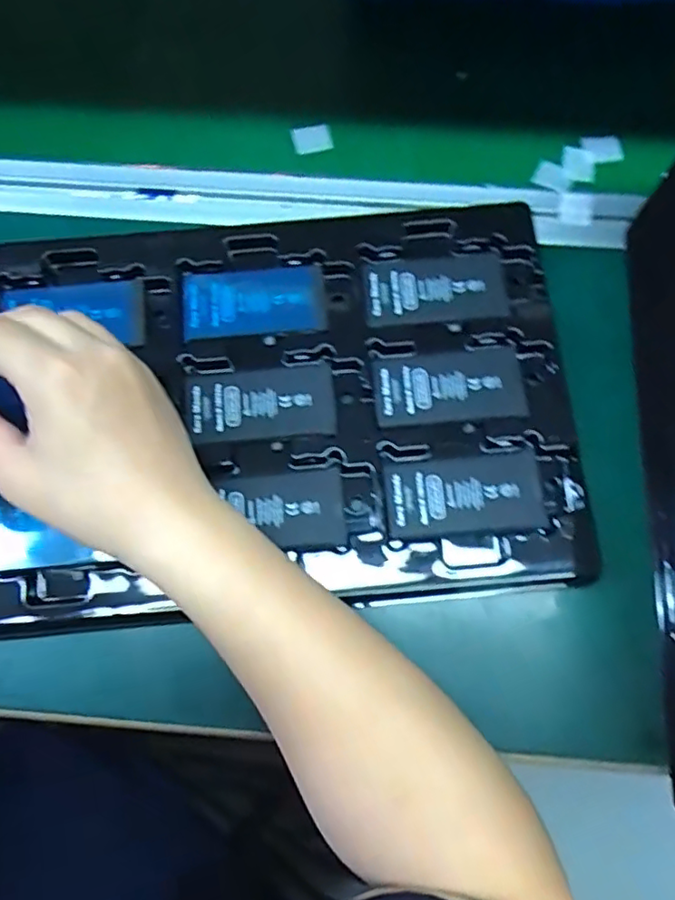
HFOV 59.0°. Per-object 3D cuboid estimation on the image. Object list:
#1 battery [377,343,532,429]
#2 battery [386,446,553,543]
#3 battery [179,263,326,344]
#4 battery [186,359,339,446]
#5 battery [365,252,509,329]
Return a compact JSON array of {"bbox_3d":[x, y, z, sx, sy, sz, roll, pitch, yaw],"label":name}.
[{"bbox_3d":[0.063,-0.036,0.341,0.083,0.005,0.043,-5,73,-1],"label":"battery"},{"bbox_3d":[0.069,0.024,0.325,0.085,0.005,0.044,-6,73,-1],"label":"battery"},{"bbox_3d":[-0.050,-0.088,0.358,0.084,0.007,0.044,-4,73,-1],"label":"battery"},{"bbox_3d":[-0.044,-0.026,0.341,0.083,0.005,0.041,-6,73,-1],"label":"battery"},{"bbox_3d":[0.058,-0.096,0.357,0.082,0.004,0.044,-6,73,-1],"label":"battery"}]

